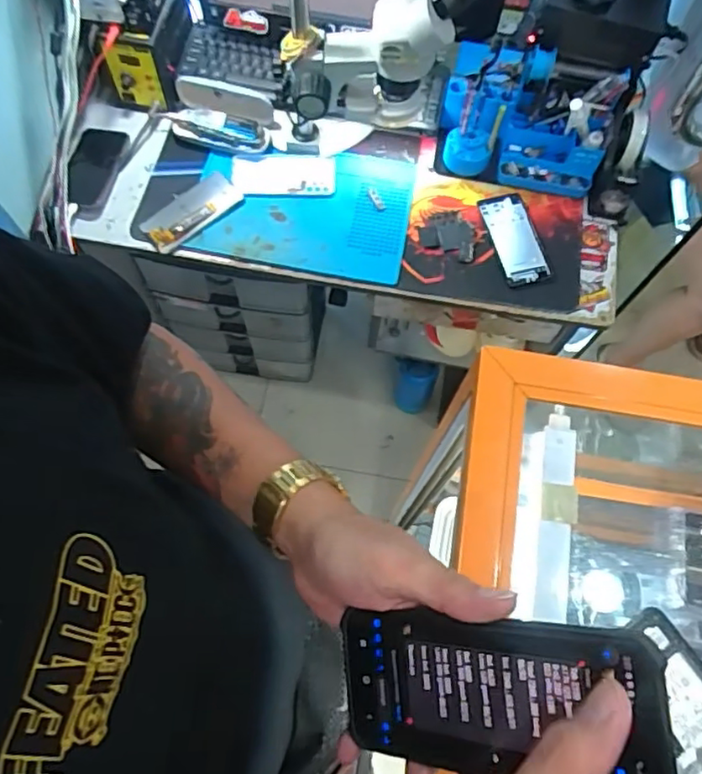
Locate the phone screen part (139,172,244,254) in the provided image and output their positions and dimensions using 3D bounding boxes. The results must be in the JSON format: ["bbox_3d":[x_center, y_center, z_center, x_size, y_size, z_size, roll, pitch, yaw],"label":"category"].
[{"bbox_3d":[-0.248,-0.274,0.948,0.158,0.008,0.078,-40,74,-18],"label":"phone screen part"}]

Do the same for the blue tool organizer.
[{"bbox_3d":[0.272,-0.423,0.945,0.251,0.140,0.165,10,69,2],"label":"blue tool organizer"}]

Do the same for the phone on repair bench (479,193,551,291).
[{"bbox_3d":[0.260,-0.233,0.948,0.080,0.010,0.159,-12,70,-6],"label":"phone on repair bench"}]

